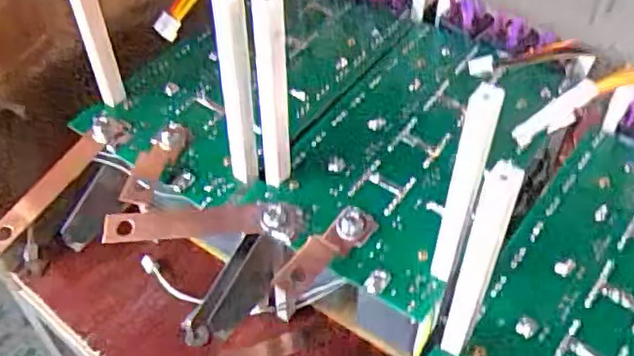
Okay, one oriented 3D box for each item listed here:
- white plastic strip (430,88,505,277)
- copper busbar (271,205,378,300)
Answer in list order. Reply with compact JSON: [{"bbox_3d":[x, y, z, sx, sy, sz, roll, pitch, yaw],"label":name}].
[{"bbox_3d":[0.070,0.009,0.322,0.011,0.133,0.019,29,56,24],"label":"white plastic strip"},{"bbox_3d":[0.005,0.039,0.380,0.067,0.007,0.021,-36,58,-26],"label":"copper busbar"}]

